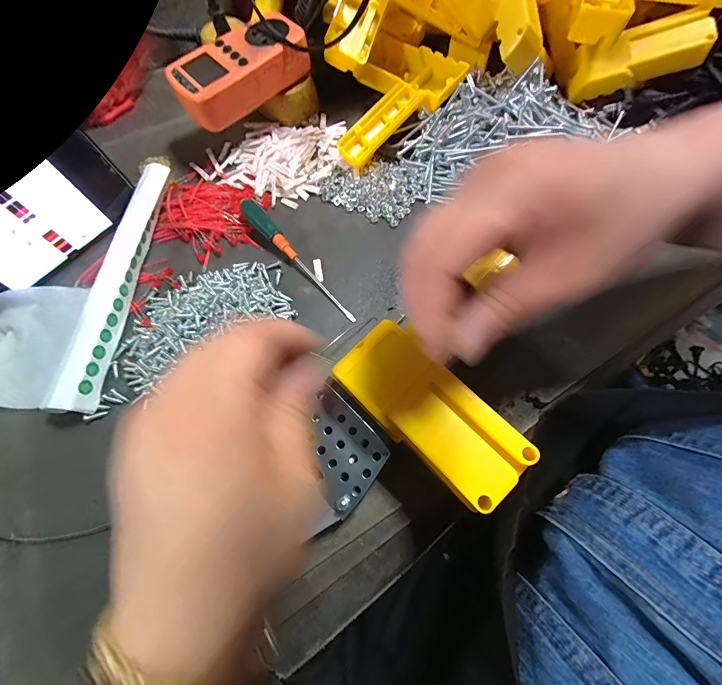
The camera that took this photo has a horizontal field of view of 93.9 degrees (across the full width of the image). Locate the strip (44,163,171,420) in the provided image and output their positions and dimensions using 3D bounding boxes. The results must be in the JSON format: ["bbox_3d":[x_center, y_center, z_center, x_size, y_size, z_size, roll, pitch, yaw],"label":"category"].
[{"bbox_3d":[-0.195,-0.055,0.273,0.028,0.022,0.222,1,65,2],"label":"strip"}]

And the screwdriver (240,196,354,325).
[{"bbox_3d":[-0.054,-0.073,0.283,0.015,0.016,0.149,-41,71,-16],"label":"screwdriver"}]

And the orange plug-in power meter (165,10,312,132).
[{"bbox_3d":[-0.113,-0.257,0.318,0.126,0.040,0.065,-37,70,-15],"label":"orange plug-in power meter"}]

